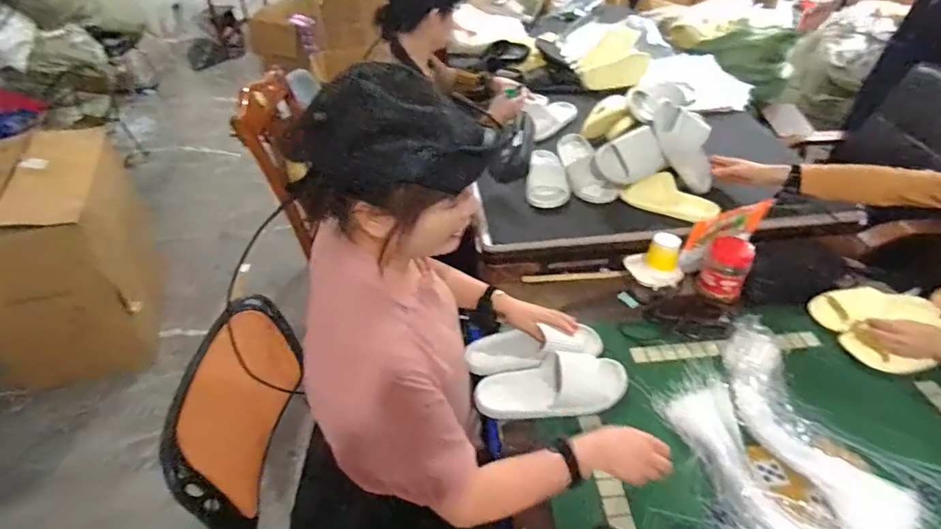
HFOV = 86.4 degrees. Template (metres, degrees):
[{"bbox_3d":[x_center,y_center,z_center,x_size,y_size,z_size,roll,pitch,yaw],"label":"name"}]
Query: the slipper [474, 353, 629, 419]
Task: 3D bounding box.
[{"bbox_3d":[0.155,0.225,0.955,0.284,0.062,0.119,-1,41,1],"label":"slipper"}]

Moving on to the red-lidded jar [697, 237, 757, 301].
[{"bbox_3d":[0.580,0.008,1.137,0.092,0.118,0.098,23,47,26],"label":"red-lidded jar"}]

